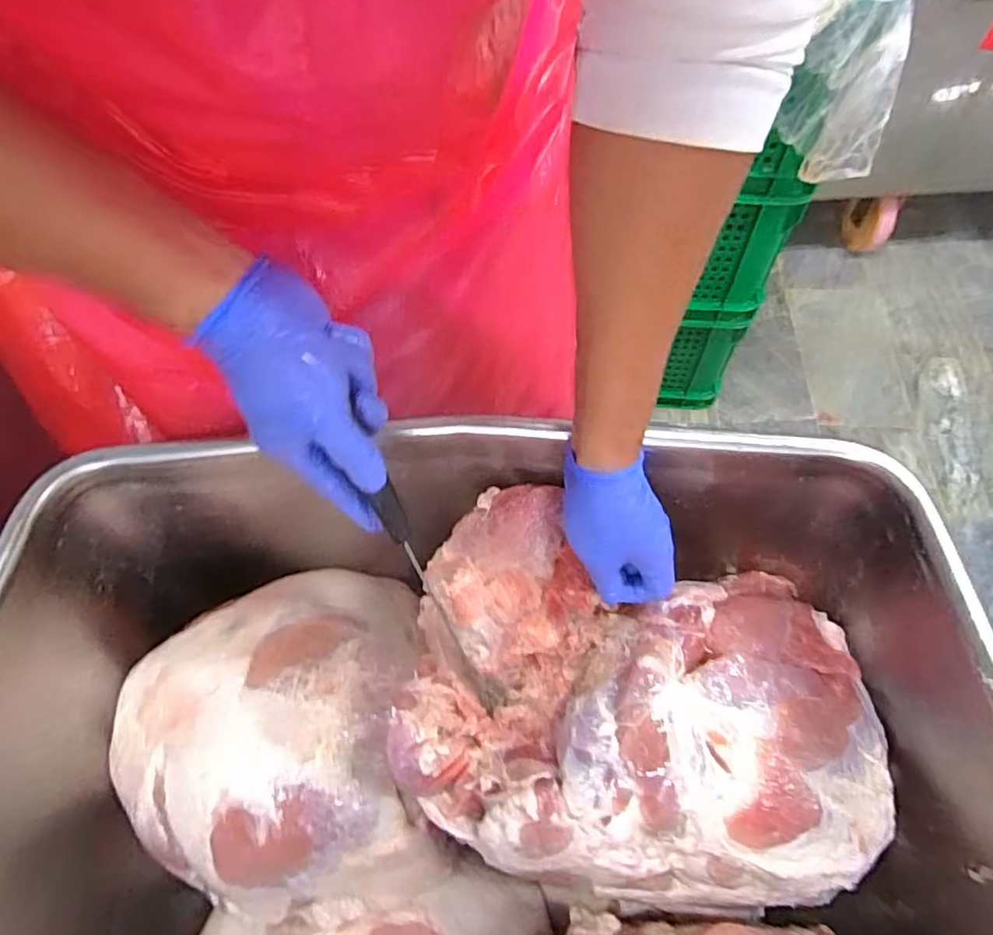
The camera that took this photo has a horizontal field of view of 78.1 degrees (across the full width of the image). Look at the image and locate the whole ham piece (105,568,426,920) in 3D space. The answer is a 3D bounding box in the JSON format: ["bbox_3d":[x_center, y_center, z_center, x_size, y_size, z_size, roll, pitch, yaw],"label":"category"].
[{"bbox_3d":[-0.194,0.201,0.511,0.236,0.113,0.265,-1,59,-1],"label":"whole ham piece"}]

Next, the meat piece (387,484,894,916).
[{"bbox_3d":[0.106,0.172,0.465,0.342,0.083,0.253,11,60,7],"label":"meat piece"}]

